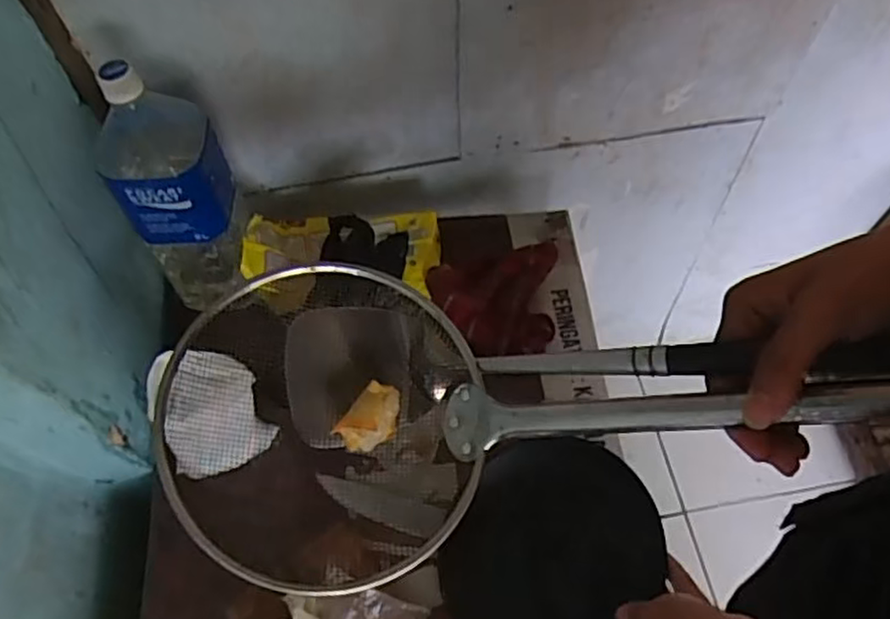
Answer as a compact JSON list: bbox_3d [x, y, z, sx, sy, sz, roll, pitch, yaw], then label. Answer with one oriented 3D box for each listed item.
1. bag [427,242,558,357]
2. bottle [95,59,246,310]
[{"bbox_3d":[0.057,-0.008,0.764,0.148,0.050,0.122,-4,60,1],"label":"bag"},{"bbox_3d":[-0.269,-0.121,0.678,0.111,0.264,0.110,-26,62,-11],"label":"bottle"}]

